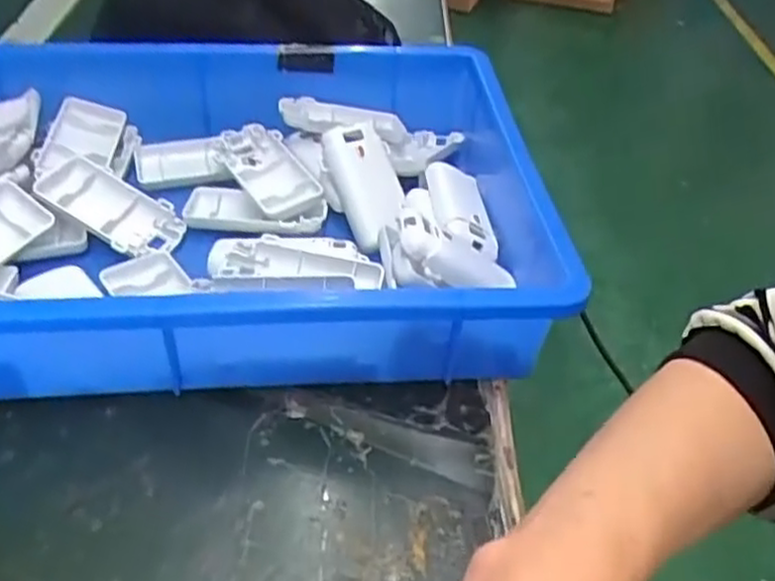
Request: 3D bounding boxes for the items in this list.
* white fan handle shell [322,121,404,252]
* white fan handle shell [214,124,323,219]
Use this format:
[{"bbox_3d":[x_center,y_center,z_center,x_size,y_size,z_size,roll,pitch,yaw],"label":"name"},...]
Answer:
[{"bbox_3d":[-0.015,-0.074,0.521,0.043,0.019,0.094,-10,76,-16],"label":"white fan handle shell"},{"bbox_3d":[-0.089,-0.087,0.541,0.044,0.025,0.113,-19,48,-24],"label":"white fan handle shell"}]

